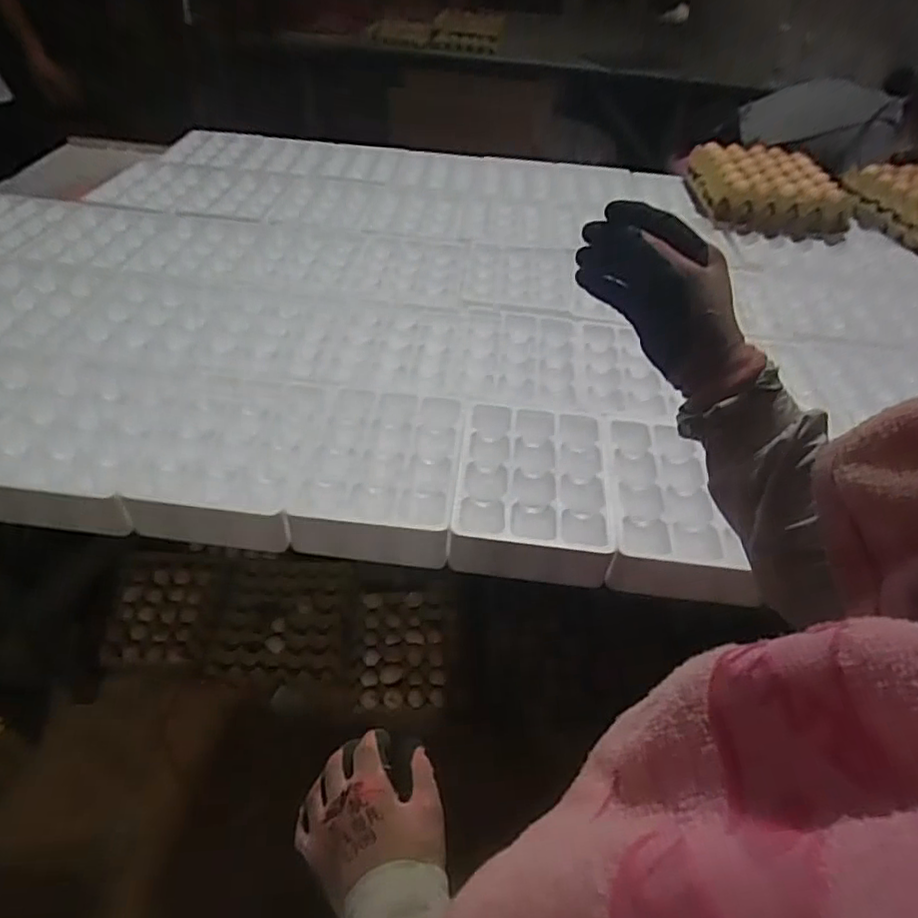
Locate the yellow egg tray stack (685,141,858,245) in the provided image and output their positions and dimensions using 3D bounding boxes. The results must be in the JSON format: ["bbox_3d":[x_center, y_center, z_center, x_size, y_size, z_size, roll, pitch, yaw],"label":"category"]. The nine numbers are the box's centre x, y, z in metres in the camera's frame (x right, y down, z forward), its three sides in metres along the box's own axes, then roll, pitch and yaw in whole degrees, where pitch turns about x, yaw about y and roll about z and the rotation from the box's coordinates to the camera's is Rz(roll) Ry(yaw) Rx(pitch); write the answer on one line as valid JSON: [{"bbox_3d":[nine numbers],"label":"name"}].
[{"bbox_3d":[0.647,-0.573,1.347,0.287,0.112,0.259,0,45,-4],"label":"yellow egg tray stack"}]

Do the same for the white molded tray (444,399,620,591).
[{"bbox_3d":[0.092,0.032,0.787,0.183,0.060,0.242,7,43,2],"label":"white molded tray"}]

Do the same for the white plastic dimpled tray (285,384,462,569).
[{"bbox_3d":[-0.112,0.010,0.803,0.213,0.068,0.241,5,43,0],"label":"white plastic dimpled tray"}]

